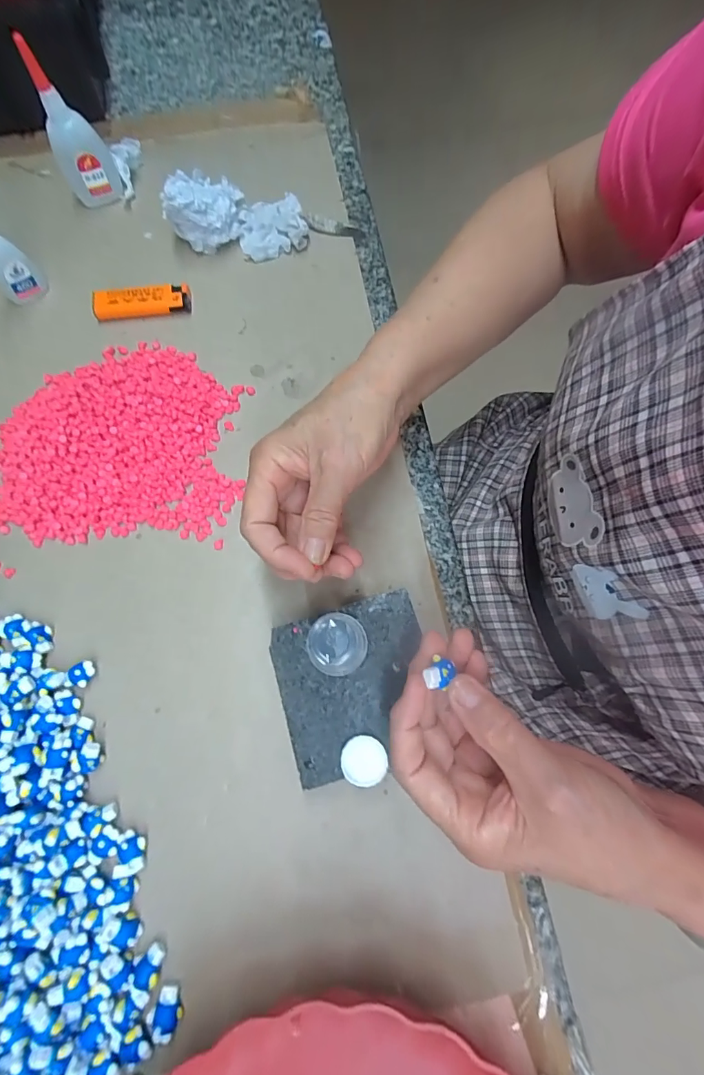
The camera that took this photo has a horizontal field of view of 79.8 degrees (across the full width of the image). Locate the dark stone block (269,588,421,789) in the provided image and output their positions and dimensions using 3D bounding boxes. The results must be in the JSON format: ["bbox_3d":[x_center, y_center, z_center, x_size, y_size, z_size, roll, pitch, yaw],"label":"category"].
[{"bbox_3d":[0.003,0.094,0.275,0.094,0.022,0.095,-16,74,-5],"label":"dark stone block"}]

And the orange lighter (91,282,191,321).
[{"bbox_3d":[-0.181,-0.204,0.363,0.082,0.016,0.021,-6,73,-2],"label":"orange lighter"}]

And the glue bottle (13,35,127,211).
[{"bbox_3d":[-0.240,-0.345,0.361,0.043,0.104,0.033,-31,76,-9],"label":"glue bottle"}]

